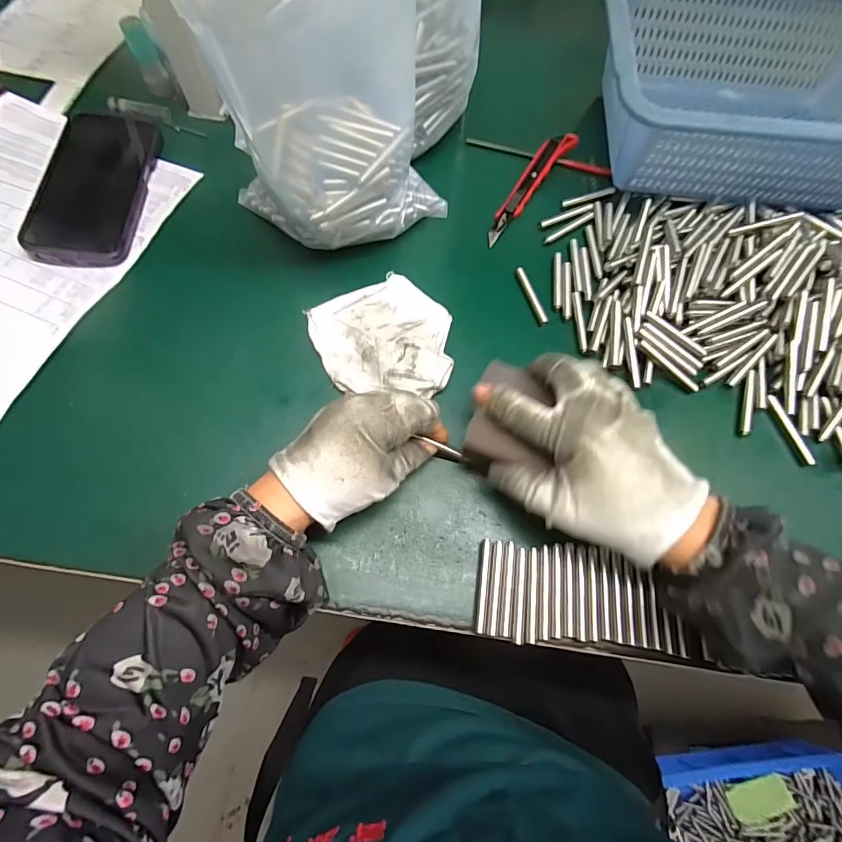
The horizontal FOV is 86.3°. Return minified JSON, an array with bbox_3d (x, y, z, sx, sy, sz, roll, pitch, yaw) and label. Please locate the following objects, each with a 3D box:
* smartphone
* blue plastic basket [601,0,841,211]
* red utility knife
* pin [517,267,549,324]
[{"bbox_3d":[-0.290,-0.211,0.396,0.078,0.018,0.166,1,69,-1],"label":"smartphone"},{"bbox_3d":[0.321,-0.318,0.433,0.312,0.099,0.232,6,69,1],"label":"blue plastic basket"},{"bbox_3d":[0.102,-0.224,0.428,0.024,0.011,0.153,32,72,11],"label":"red utility knife"},{"bbox_3d":[0.094,-0.107,0.382,0.006,0.006,0.057,-15,70,-7],"label":"pin"}]

